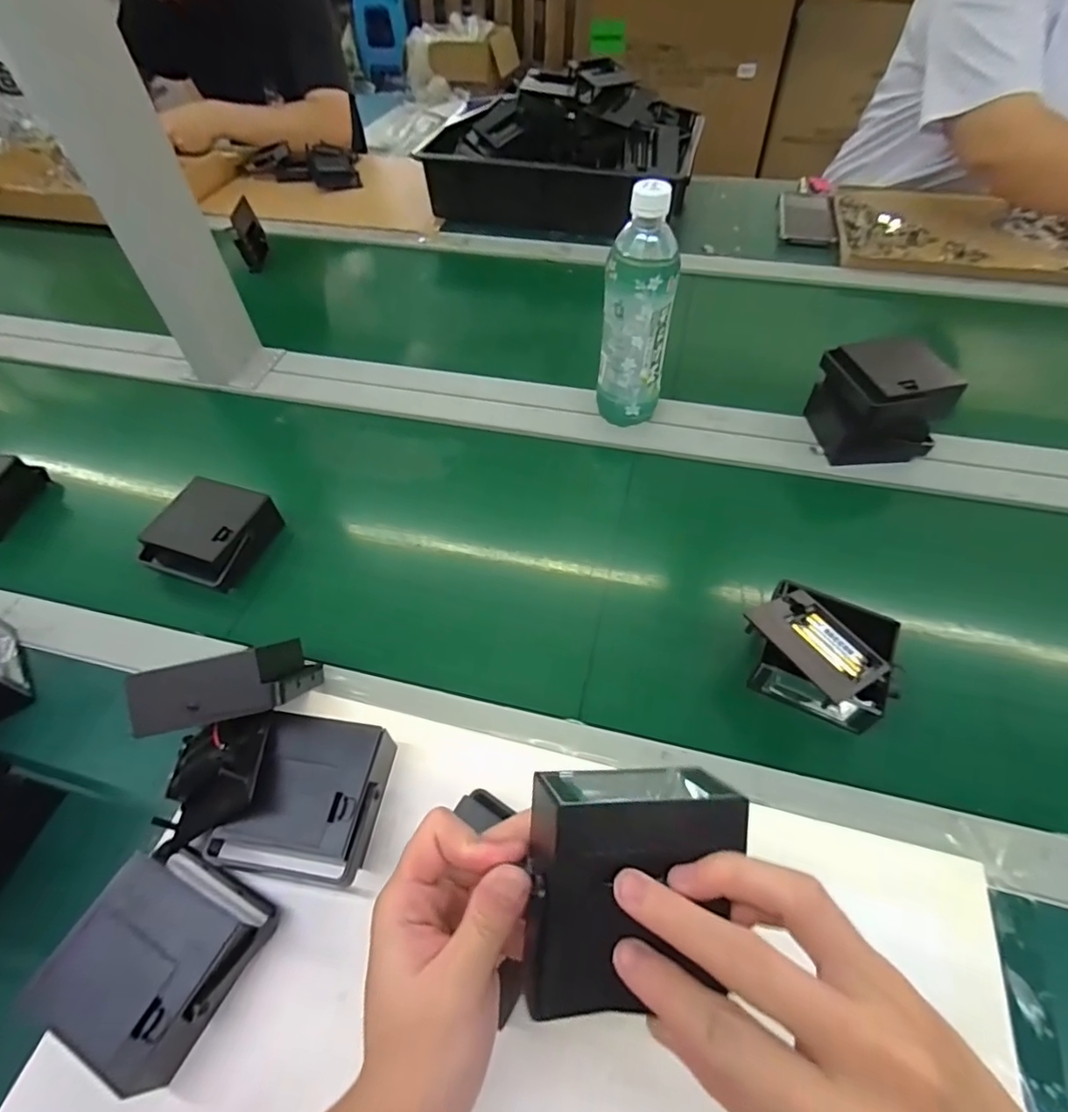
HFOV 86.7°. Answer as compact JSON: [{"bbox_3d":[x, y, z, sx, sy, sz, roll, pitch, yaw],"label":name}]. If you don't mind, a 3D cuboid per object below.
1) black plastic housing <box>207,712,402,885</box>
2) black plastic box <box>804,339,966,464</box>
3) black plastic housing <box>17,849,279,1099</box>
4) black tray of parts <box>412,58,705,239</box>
[{"bbox_3d":[-0.144,0.157,0.370,0.094,0.043,0.092,6,55,7],"label":"black plastic housing"},{"bbox_3d":[0.335,-0.149,0.551,0.099,0.091,0.096,-6,54,-2],"label":"black plastic box"},{"bbox_3d":[-0.213,0.226,0.322,0.089,0.041,0.092,22,58,18],"label":"black plastic housing"},{"bbox_3d":[0.045,-0.629,0.880,0.403,0.164,0.224,12,56,11],"label":"black tray of parts"}]

